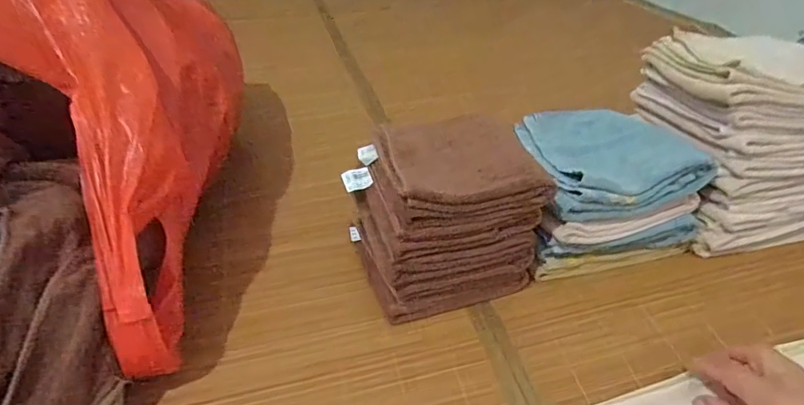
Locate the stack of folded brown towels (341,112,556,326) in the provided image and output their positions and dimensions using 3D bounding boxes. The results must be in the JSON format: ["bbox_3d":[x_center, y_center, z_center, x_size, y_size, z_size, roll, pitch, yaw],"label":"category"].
[{"bbox_3d":[0.038,0.009,0.505,0.160,0.127,0.154,-13,38,-16],"label":"stack of folded brown towels"}]

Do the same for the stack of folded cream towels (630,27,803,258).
[{"bbox_3d":[0.384,-0.091,0.573,0.173,0.166,0.191,-7,37,-8],"label":"stack of folded cream towels"}]

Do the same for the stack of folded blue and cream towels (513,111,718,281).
[{"bbox_3d":[0.220,-0.019,0.558,0.177,0.098,0.176,-2,37,-2],"label":"stack of folded blue and cream towels"}]

